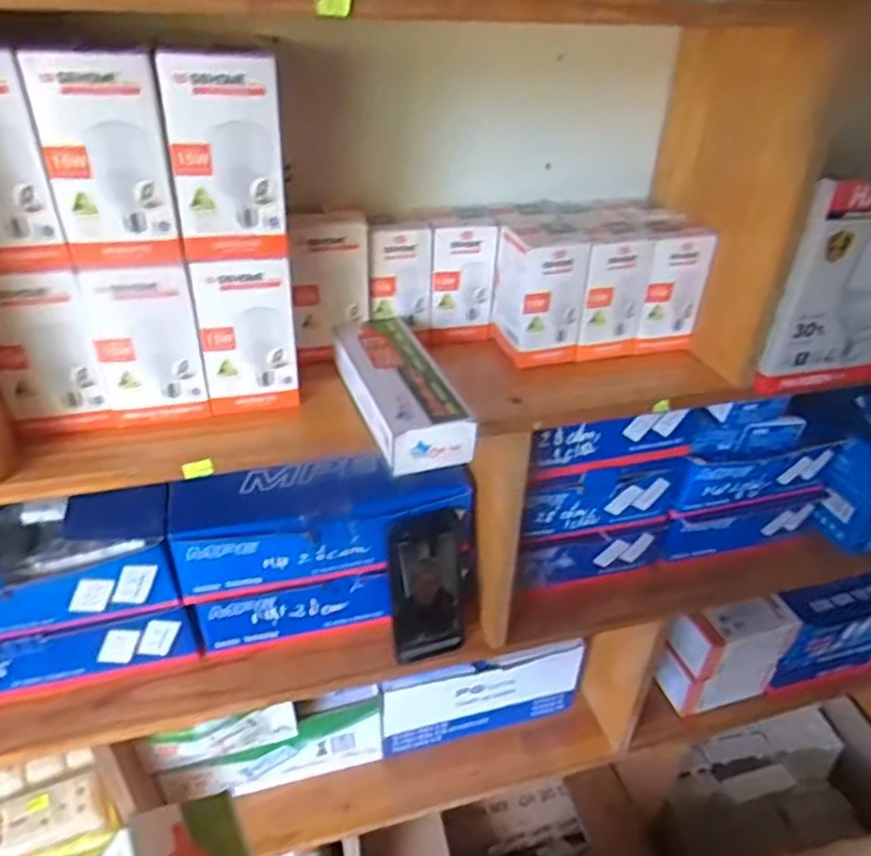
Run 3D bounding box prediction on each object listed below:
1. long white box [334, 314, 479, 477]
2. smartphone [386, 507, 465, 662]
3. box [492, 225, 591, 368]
[{"bbox_3d":[-0.032,-0.035,0.537,0.069,0.034,0.181,-11,37,-19],"label":"long white box"},{"bbox_3d":[-0.007,0.158,0.666,0.078,0.157,0.007,-9,18,-21],"label":"smartphone"},{"bbox_3d":[0.094,-0.124,0.611,0.064,0.115,0.062,-7,36,-15],"label":"box"}]

